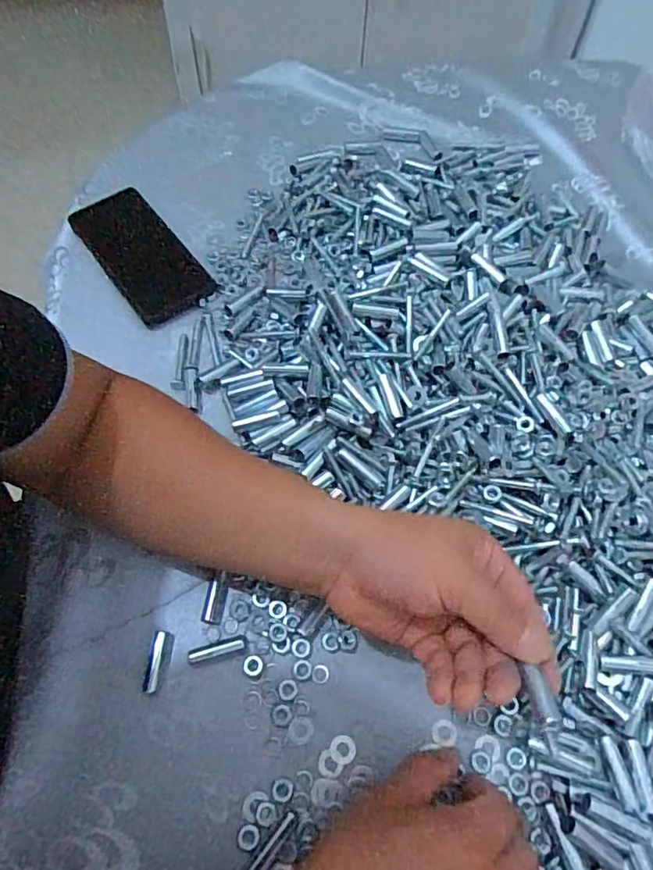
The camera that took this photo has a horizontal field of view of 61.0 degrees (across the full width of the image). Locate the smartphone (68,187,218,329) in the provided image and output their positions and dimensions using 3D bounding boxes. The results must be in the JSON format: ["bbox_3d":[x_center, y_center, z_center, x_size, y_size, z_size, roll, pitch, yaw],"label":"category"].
[{"bbox_3d":[-0.176,-0.173,0.530,0.074,0.012,0.161,-35,70,-16],"label":"smartphone"}]

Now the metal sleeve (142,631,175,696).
[{"bbox_3d":[-0.116,0.155,0.378,0.014,0.012,0.039,11,65,4],"label":"metal sleeve"}]

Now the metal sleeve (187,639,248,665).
[{"bbox_3d":[-0.076,0.149,0.381,0.040,0.010,0.010,-12,65,-6],"label":"metal sleeve"}]

